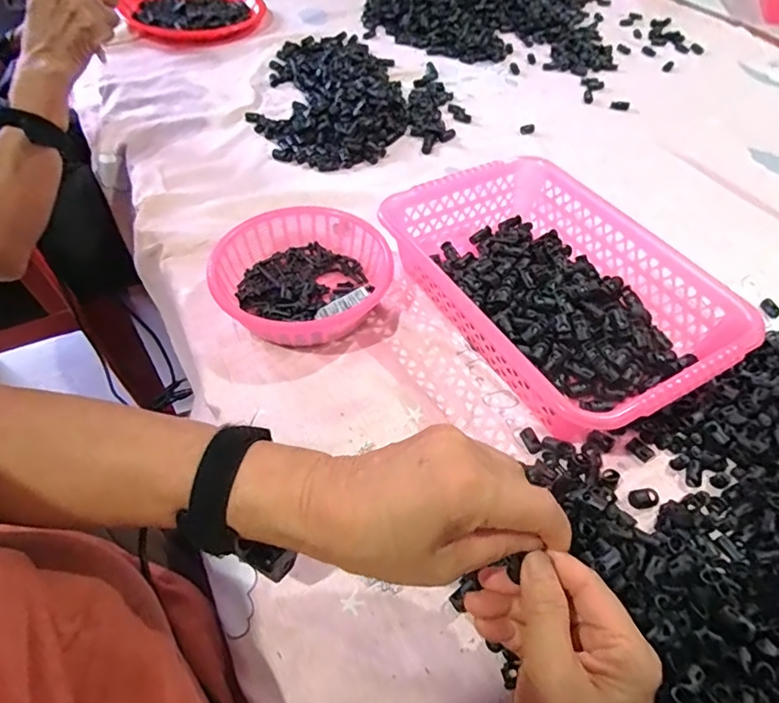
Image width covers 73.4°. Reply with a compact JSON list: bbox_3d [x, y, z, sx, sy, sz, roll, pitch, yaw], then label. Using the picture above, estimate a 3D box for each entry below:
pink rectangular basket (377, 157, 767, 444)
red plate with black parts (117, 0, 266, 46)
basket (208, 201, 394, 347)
[{"bbox_3d":[0.154,-0.060,0.501,0.197,0.077,0.304,-25,56,-20],"label":"pink rectangular basket"},{"bbox_3d":[-0.363,-0.647,0.986,0.240,0.035,0.251,1,51,-1],"label":"red plate with black parts"},{"bbox_3d":[-0.085,-0.072,0.516,0.166,0.052,0.164,1,51,-1],"label":"basket"}]

